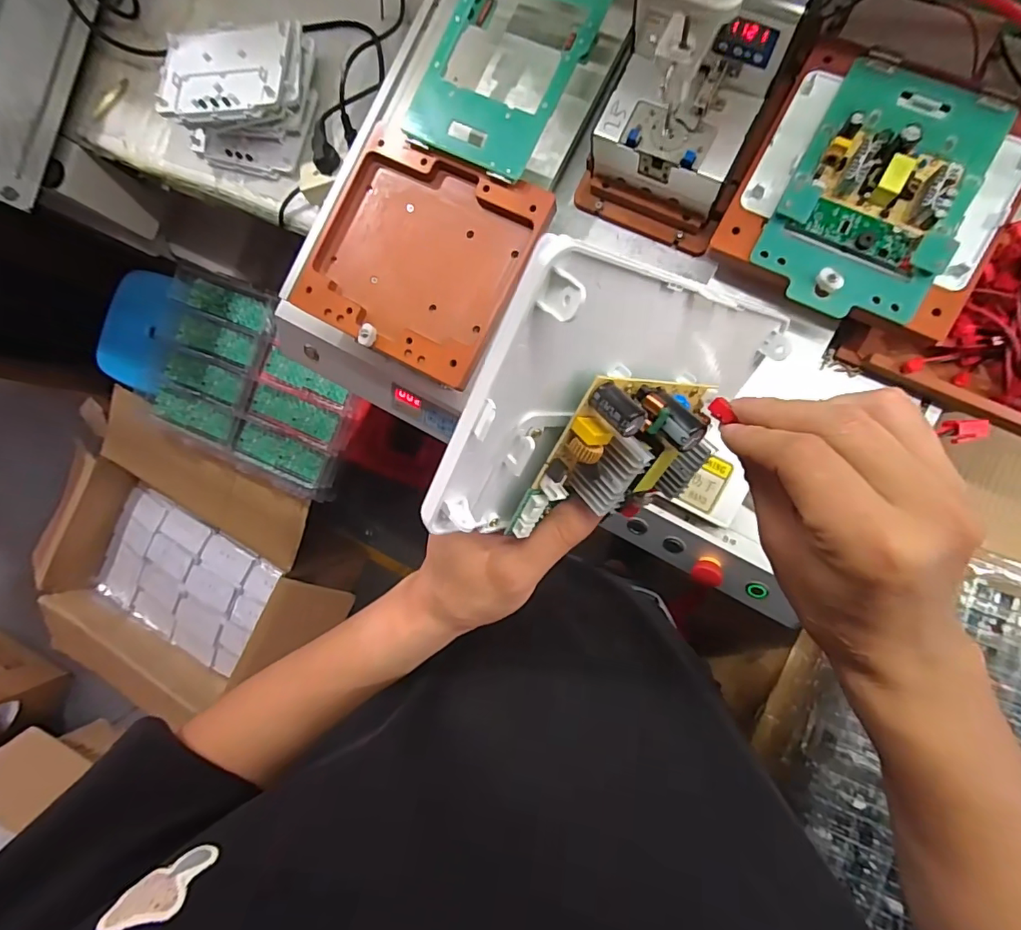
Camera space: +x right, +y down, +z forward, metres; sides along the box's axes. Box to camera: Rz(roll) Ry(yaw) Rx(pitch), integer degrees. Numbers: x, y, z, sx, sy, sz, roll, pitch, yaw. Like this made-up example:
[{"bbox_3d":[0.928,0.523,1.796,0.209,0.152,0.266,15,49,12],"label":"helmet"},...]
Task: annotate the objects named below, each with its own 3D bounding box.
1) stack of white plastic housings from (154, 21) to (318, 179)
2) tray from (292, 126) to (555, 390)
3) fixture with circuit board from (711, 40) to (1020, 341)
[{"bbox_3d":[-0.394,-0.532,0.715,0.205,0.072,0.179,11,89,9],"label":"stack of white plastic housings"},{"bbox_3d":[-0.092,-0.204,0.488,0.203,0.026,0.193,29,92,8],"label":"tray"},{"bbox_3d":[0.307,-0.238,0.400,0.197,0.037,0.234,30,92,8],"label":"fixture with circuit board"}]

